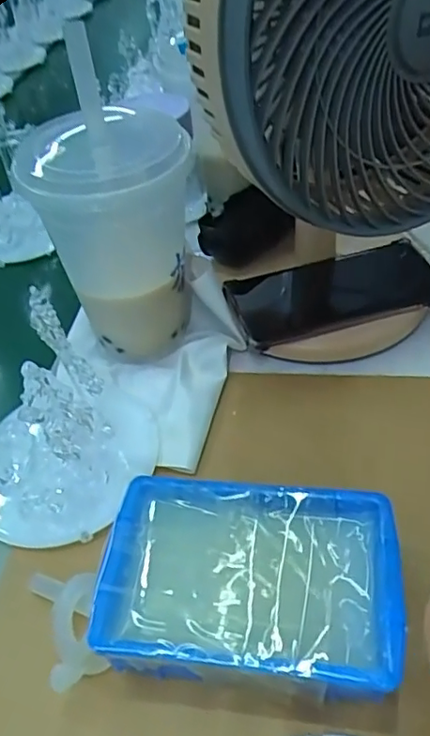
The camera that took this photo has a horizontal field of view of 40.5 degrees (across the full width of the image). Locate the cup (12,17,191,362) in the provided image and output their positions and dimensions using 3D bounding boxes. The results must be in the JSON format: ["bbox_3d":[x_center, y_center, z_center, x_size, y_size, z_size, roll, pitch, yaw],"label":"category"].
[{"bbox_3d":[-0.065,-0.099,0.412,0.097,0.189,0.097,-4,47,1],"label":"cup"}]

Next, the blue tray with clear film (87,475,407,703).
[{"bbox_3d":[0.017,0.116,0.304,0.143,0.053,0.099,2,47,10],"label":"blue tray with clear film"}]

